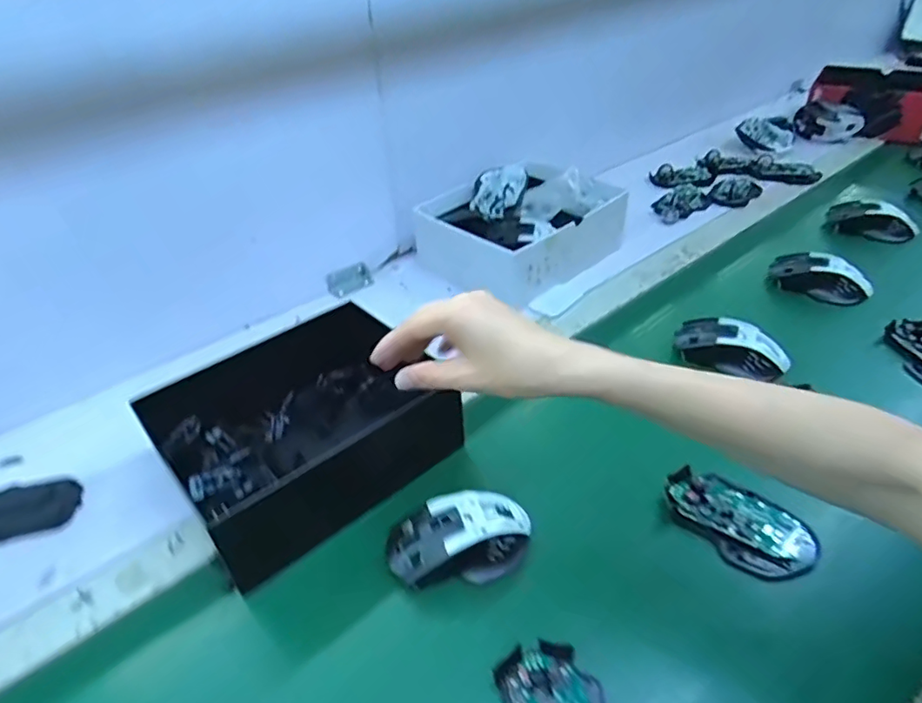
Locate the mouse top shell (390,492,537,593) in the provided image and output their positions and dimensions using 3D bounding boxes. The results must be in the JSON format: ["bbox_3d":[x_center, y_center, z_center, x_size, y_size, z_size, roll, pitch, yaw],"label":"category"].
[{"bbox_3d":[0.000,0.150,0.453,0.115,0.050,0.063,-16,39,-11],"label":"mouse top shell"}]

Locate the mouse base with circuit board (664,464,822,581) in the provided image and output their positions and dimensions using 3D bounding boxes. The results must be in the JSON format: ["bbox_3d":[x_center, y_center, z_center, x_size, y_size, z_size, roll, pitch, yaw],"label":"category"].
[{"bbox_3d":[0.223,0.134,0.459,0.064,0.024,0.111,-33,45,-29],"label":"mouse base with circuit board"}]

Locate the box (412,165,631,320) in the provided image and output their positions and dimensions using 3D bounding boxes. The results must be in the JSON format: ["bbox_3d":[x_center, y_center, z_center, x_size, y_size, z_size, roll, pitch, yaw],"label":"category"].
[{"bbox_3d":[0.089,-0.175,0.792,0.194,0.089,0.255,24,48,34],"label":"box"}]

